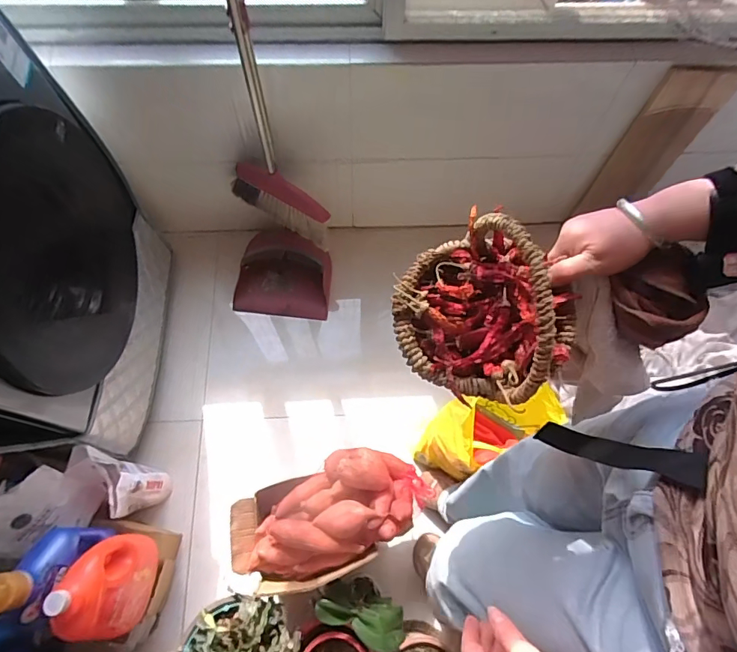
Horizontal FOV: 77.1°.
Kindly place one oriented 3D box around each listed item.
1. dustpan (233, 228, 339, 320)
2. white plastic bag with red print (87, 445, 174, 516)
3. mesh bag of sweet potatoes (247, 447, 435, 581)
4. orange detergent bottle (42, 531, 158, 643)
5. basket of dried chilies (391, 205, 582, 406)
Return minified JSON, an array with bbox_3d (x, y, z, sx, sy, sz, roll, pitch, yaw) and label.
[{"bbox_3d":[-0.229,-0.137,1.280,0.274,0.121,0.213,5,68,1],"label":"dustpan"},{"bbox_3d":[-0.545,0.354,1.031,0.131,0.240,0.103,23,69,8],"label":"white plastic bag with red print"},{"bbox_3d":[-0.061,0.359,0.907,0.358,0.103,0.185,-23,70,-10],"label":"mesh bag of sweet potatoes"},{"bbox_3d":[-0.469,0.466,0.830,0.081,0.217,0.168,11,68,3],"label":"orange detergent bottle"},{"bbox_3d":[0.104,-0.024,0.392,0.142,0.120,0.143,0,68,-1],"label":"basket of dried chilies"}]

